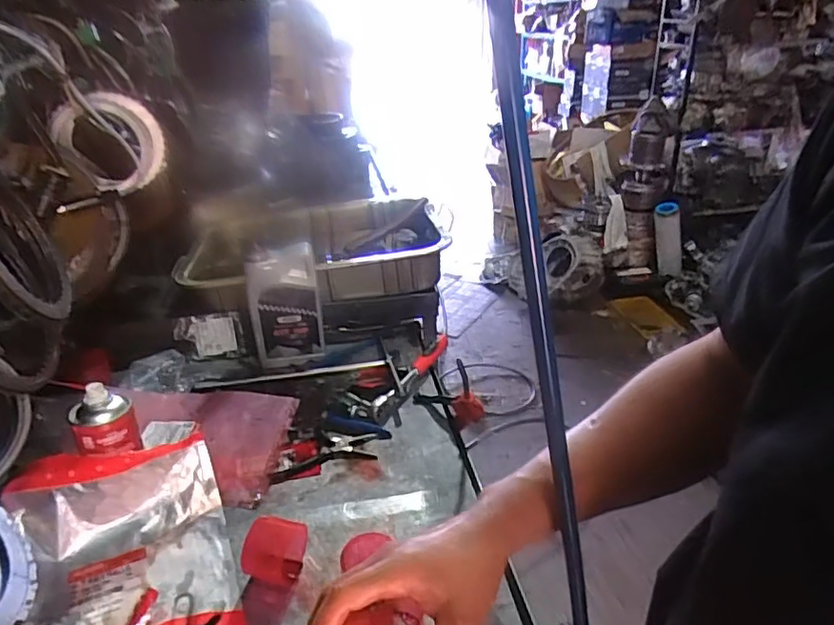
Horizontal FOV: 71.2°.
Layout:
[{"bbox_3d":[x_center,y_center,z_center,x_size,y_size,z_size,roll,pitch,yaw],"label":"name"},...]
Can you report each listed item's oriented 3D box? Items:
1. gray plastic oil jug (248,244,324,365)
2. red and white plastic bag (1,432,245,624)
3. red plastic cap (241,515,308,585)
[{"bbox_3d":[-0.217,-0.011,0.960,0.114,0.198,0.062,-11,31,-13],"label":"gray plastic oil jug"},{"bbox_3d":[-0.314,0.275,0.587,0.243,0.107,0.304,-13,31,-17],"label":"red and white plastic bag"},{"bbox_3d":[-0.159,0.260,0.644,0.064,0.044,0.055,1,30,7],"label":"red plastic cap"}]

